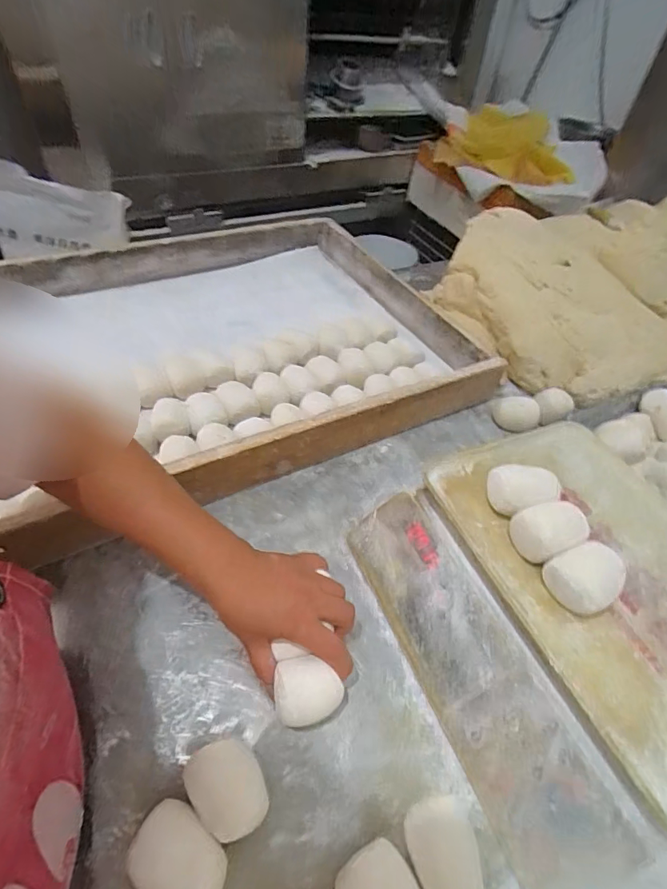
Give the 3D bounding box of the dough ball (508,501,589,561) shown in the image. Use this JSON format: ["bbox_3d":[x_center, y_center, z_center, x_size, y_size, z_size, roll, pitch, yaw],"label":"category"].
[{"bbox_3d":[0.195,0.081,0.410,0.056,0.041,0.044,-14,51,-18],"label":"dough ball"}]

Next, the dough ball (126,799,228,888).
[{"bbox_3d":[-0.107,0.290,0.311,0.064,0.046,0.047,34,53,23],"label":"dough ball"}]

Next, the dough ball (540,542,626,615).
[{"bbox_3d":[0.211,0.114,0.379,0.053,0.044,0.050,3,48,-3],"label":"dough ball"}]

